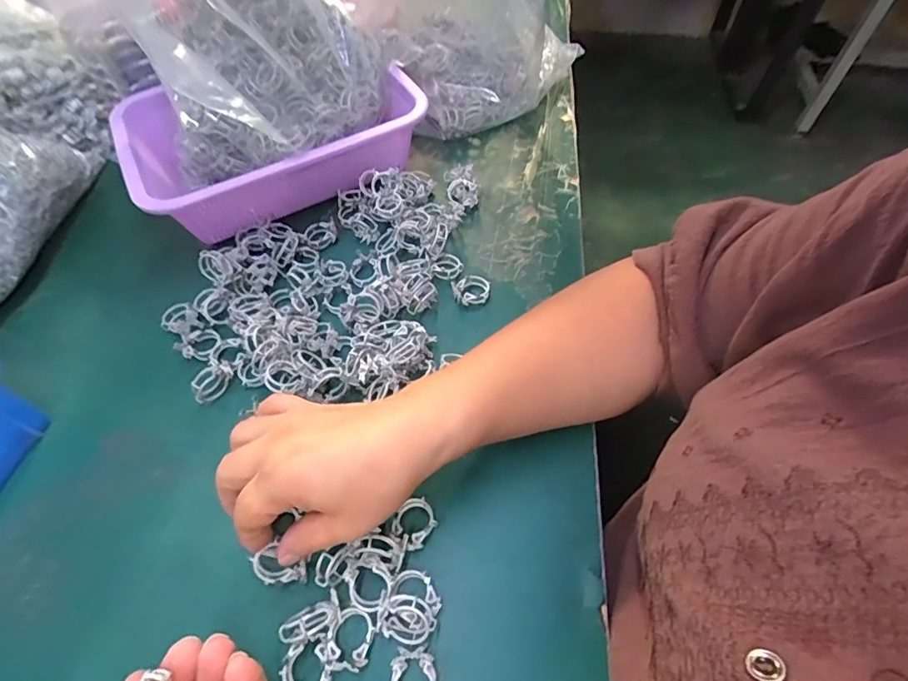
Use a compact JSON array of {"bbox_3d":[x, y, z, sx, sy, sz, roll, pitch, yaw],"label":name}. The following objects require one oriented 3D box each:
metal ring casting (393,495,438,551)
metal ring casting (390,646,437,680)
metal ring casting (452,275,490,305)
[{"bbox_3d":[-0.025,0.111,0.295,0.025,0.008,0.031,30,61,20],"label":"metal ring casting"},{"bbox_3d":[-0.020,0.178,0.252,0.025,0.006,0.031,1,55,2],"label":"metal ring casting"},{"bbox_3d":[0.015,-0.042,0.407,0.031,0.010,0.025,-8,55,-4],"label":"metal ring casting"}]

